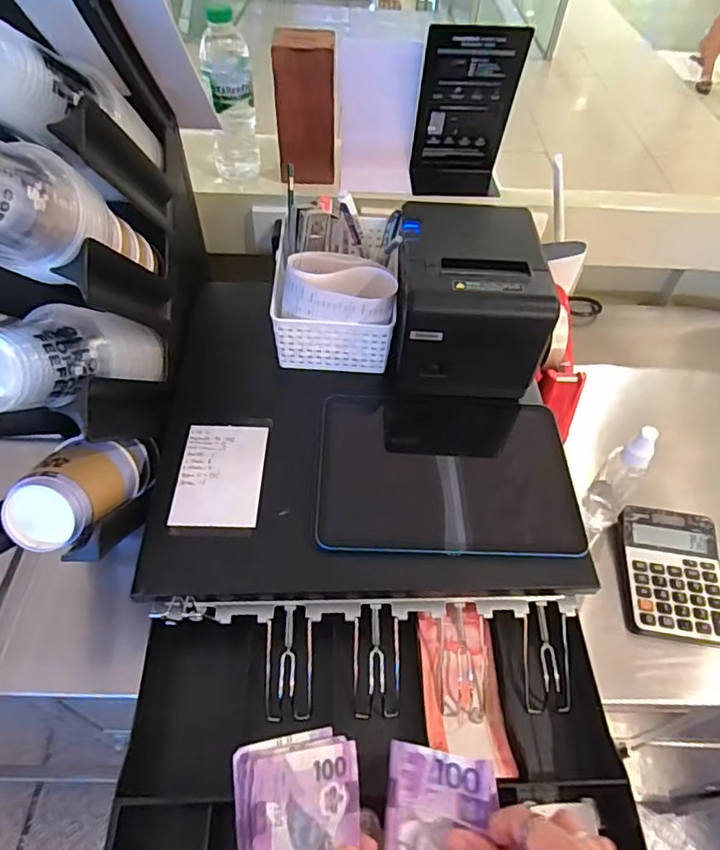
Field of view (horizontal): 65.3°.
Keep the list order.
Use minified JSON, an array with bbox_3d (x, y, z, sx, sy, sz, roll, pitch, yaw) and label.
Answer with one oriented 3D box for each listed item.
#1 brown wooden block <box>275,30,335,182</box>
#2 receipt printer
[{"bbox_3d":[-0.071,-0.417,0.746,0.079,0.168,0.054,-3,51,-5],"label":"brown wooden block"},{"bbox_3d":[0.112,-0.134,0.610,0.152,0.127,0.164,5,51,1],"label":"receipt printer"}]

